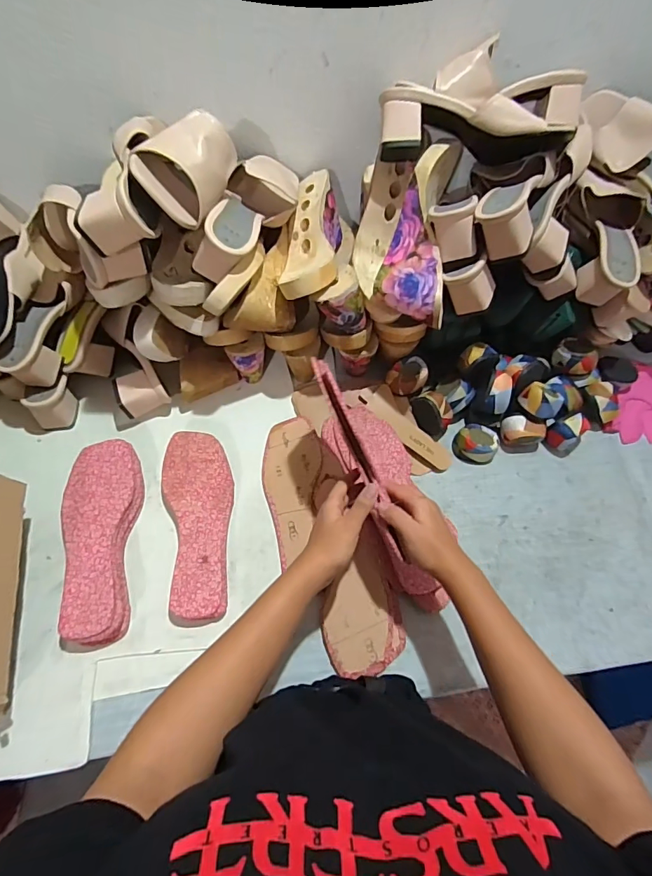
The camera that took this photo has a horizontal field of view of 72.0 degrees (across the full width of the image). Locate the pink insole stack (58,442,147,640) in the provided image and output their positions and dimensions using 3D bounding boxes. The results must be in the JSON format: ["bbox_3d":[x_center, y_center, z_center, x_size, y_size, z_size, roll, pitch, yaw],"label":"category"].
[{"bbox_3d":[-0.284,0.122,0.563,0.084,0.032,0.246,-5,62,-6],"label":"pink insole stack"}]

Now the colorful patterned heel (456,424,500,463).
[{"bbox_3d":[0.225,0.010,0.674,0.060,0.031,0.055,2,62,-3],"label":"colorful patterned heel"}]

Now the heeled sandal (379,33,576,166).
[{"bbox_3d":[0.185,-0.392,0.548,0.236,0.089,0.101,2,62,-3],"label":"heeled sandal"}]

